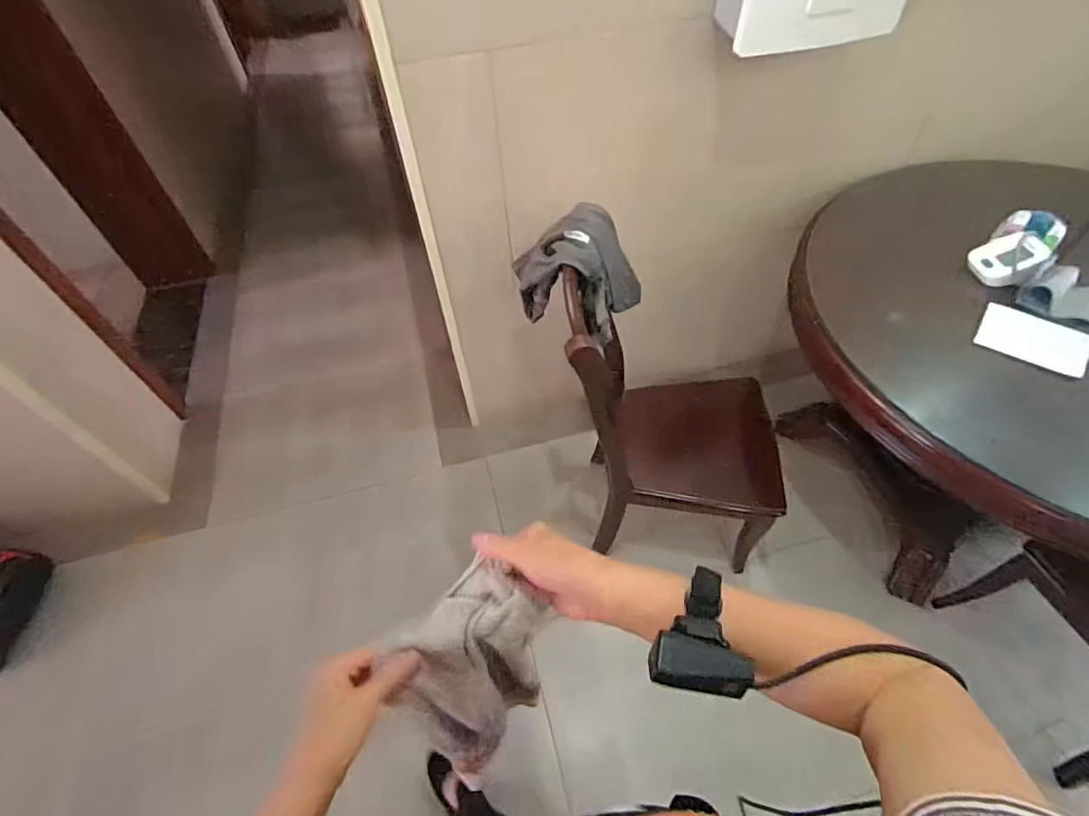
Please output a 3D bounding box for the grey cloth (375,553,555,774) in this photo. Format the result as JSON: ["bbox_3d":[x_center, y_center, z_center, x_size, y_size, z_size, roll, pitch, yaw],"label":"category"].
[{"bbox_3d":[-0.064,0.257,0.508,0.113,0.249,0.102,10,29,12],"label":"grey cloth"}]

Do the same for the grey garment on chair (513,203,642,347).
[{"bbox_3d":[0.090,-0.300,1.191,0.171,0.297,0.259,27,59,23],"label":"grey garment on chair"}]

